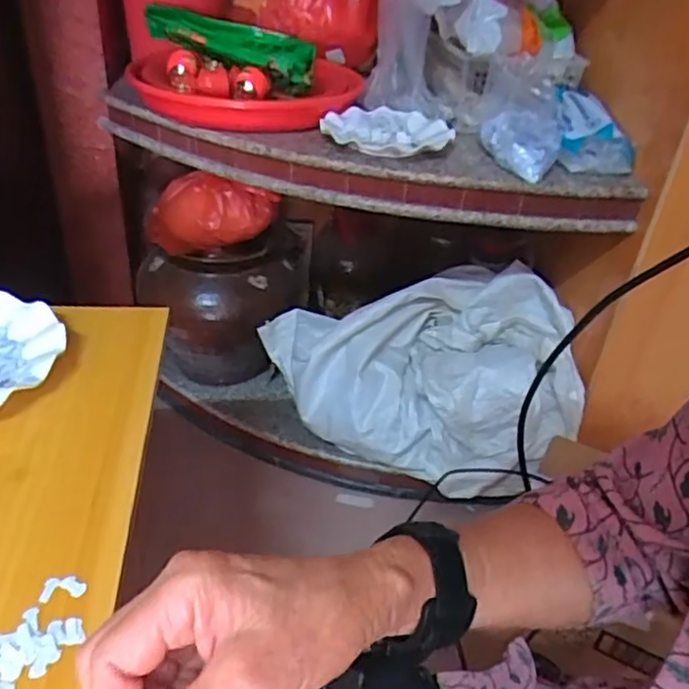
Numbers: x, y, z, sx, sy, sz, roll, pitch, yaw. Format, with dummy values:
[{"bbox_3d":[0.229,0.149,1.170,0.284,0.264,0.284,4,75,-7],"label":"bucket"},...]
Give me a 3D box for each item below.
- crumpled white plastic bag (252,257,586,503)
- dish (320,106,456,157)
[{"bbox_3d":[0.112,0.044,1.066,0.445,0.249,0.323,-3,35,-12],"label":"crumpled white plastic bag"},{"bbox_3d":[0.060,-0.303,0.905,0.177,0.023,0.156,5,34,-1],"label":"dish"}]

